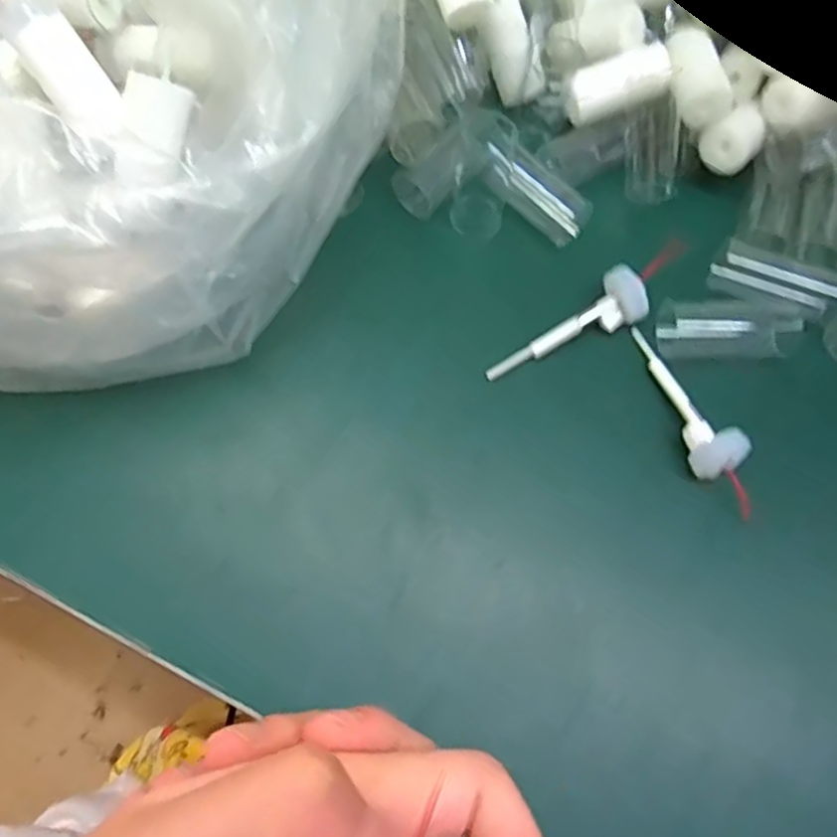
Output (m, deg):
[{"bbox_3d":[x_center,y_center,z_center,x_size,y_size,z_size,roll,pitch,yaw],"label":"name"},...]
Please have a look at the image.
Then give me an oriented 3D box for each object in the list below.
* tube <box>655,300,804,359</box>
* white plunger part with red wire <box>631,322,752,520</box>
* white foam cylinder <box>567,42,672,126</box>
[{"bbox_3d":[0.121,-0.037,0.276,0.051,0.015,0.023,1,70,-1],"label":"tube"},{"bbox_3d":[0.099,0.000,0.256,0.018,0.015,0.077,-27,73,-11],"label":"white plunger part with red wire"},{"bbox_3d":[0.081,-0.136,0.283,0.042,0.013,0.018,-21,71,9],"label":"white foam cylinder"}]

